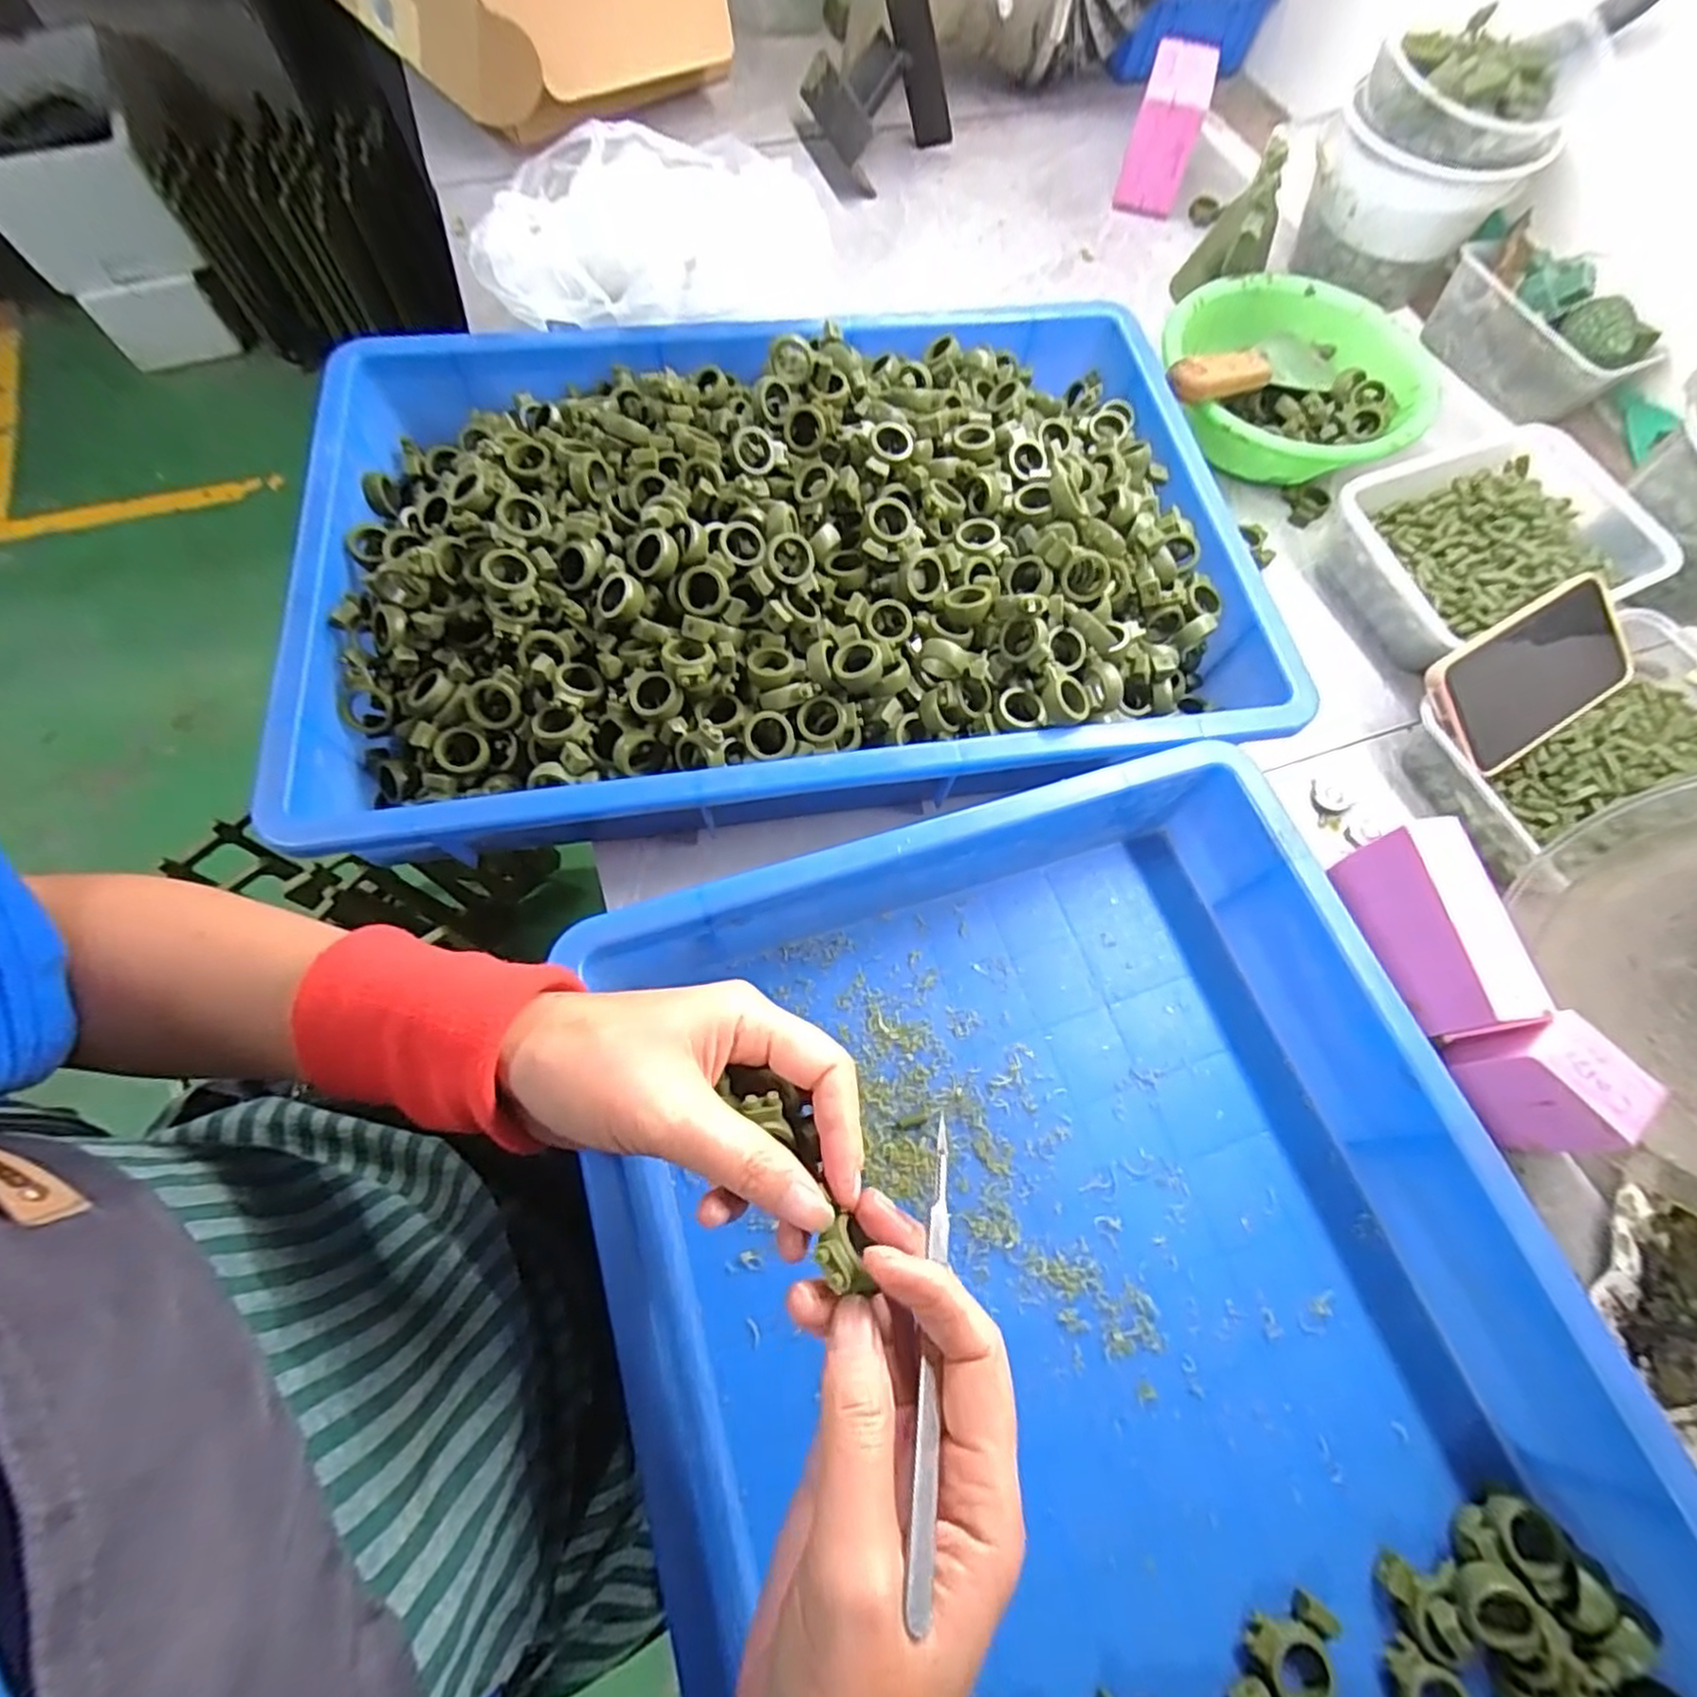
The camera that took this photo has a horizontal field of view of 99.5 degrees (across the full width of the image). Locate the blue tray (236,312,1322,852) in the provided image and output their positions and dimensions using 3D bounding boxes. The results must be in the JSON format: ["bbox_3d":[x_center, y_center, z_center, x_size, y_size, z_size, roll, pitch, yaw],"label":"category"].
[{"bbox_3d":[-0.038,-0.192,0.460,0.570,0.090,0.375,-7,68,-5],"label":"blue tray"}]

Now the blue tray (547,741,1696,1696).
[{"bbox_3d":[0.126,0.246,0.301,0.361,0.079,0.557,-17,69,-9],"label":"blue tray"}]

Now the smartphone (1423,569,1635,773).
[{"bbox_3d":[0.438,-0.113,0.460,0.158,0.017,0.078,-29,96,-11],"label":"smartphone"}]

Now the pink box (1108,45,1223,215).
[{"bbox_3d":[0.301,-0.686,0.686,0.062,0.090,0.091,15,68,4],"label":"pink box"}]

